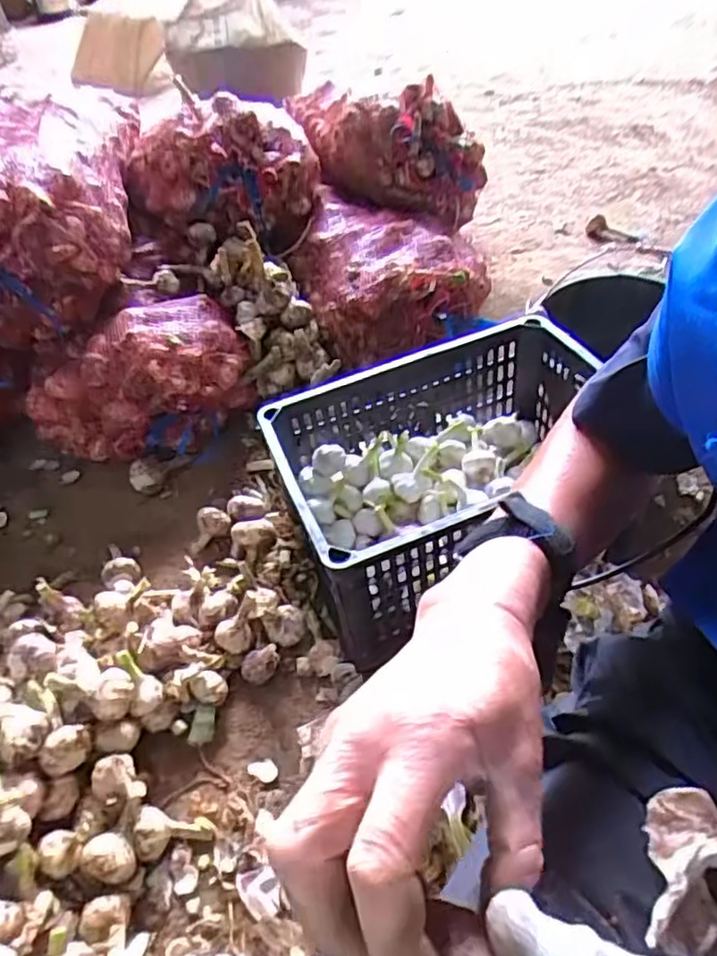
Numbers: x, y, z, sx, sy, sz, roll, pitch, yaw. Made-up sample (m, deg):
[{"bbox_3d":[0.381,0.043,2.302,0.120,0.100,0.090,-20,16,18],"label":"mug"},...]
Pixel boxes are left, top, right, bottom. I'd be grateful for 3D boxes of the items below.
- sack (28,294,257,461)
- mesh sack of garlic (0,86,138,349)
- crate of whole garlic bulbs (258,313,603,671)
[{"bbox_3d":[-0.351,-0.146,1.052,0.331,0.204,0.152,-29,54,-23],"label":"sack"},{"bbox_3d":[-0.551,-0.455,1.076,0.301,0.256,0.445,-7,48,-2],"label":"mesh sack of garlic"},{"bbox_3d":[0.125,-0.007,0.868,0.445,0.204,0.300,-20,49,-14],"label":"crate of whole garlic bulbs"}]

